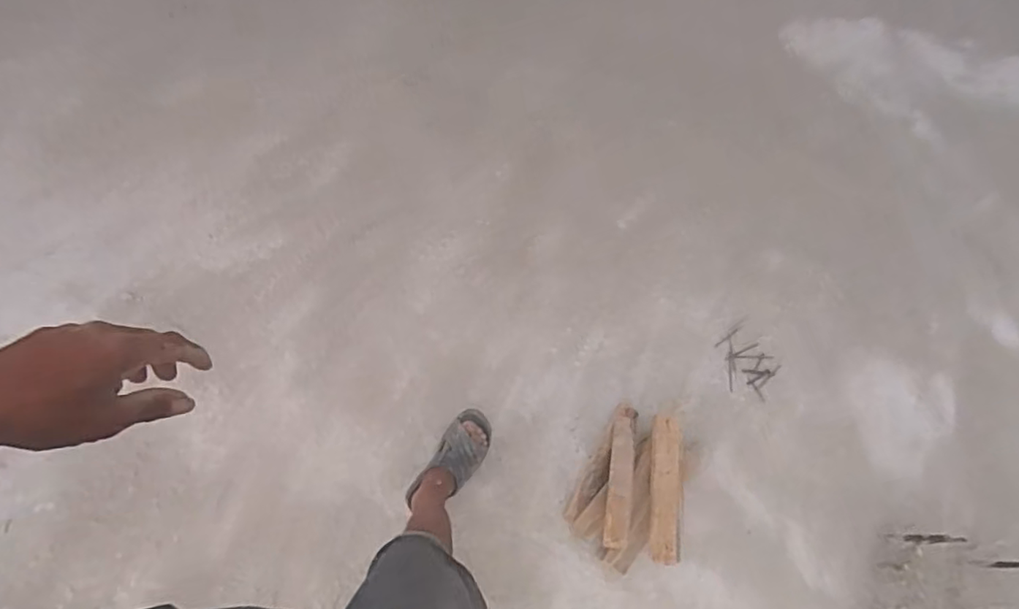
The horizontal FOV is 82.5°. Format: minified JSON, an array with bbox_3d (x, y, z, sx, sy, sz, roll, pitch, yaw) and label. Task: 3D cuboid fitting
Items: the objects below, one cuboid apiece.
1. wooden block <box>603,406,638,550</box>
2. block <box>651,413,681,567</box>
[{"bbox_3d":[0.263,0.403,1.377,0.053,0.035,0.346,11,49,4],"label":"wooden block"},{"bbox_3d":[0.354,0.406,1.314,0.061,0.047,0.325,7,66,2],"label":"block"}]

